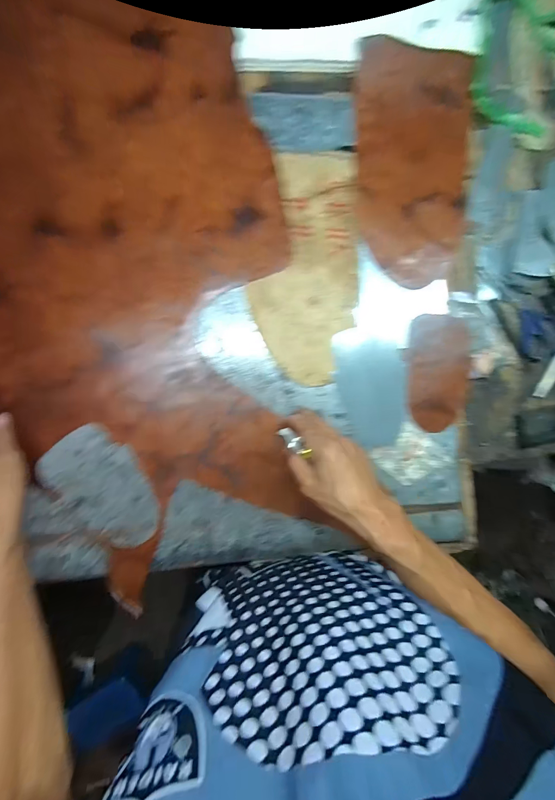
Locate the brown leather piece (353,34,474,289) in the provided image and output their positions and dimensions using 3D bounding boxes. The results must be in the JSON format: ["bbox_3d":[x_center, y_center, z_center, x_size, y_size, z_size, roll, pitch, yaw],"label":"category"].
[{"bbox_3d":[0.195,-0.329,0.492,0.165,0.015,0.322,-3,92,0],"label":"brown leather piece"}]

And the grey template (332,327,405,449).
[{"bbox_3d":[0.132,-0.018,0.486,0.095,0.010,0.163,-8,90,-6],"label":"grey template"}]

